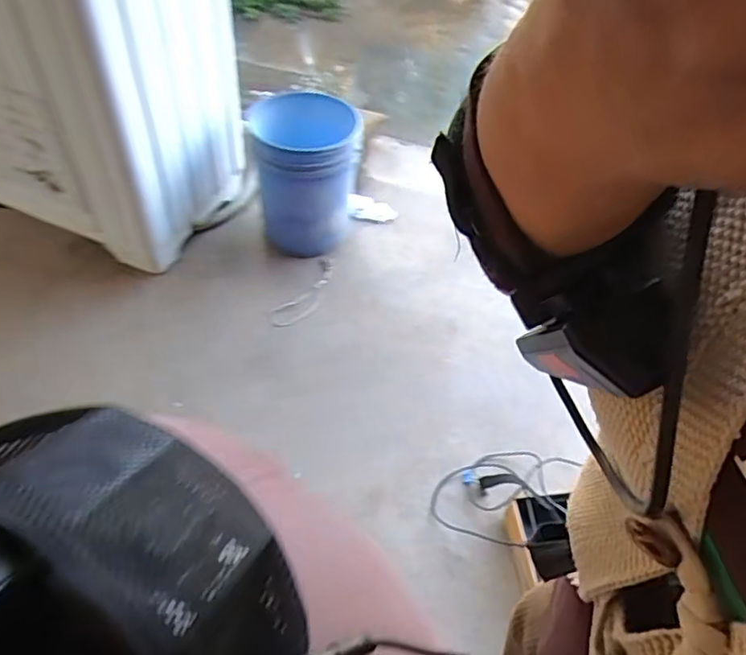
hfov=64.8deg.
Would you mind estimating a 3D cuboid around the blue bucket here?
[{"bbox_3d":[-0.187,-0.429,1.670,0.281,0.383,0.300,2,50,-3],"label":"blue bucket"}]

